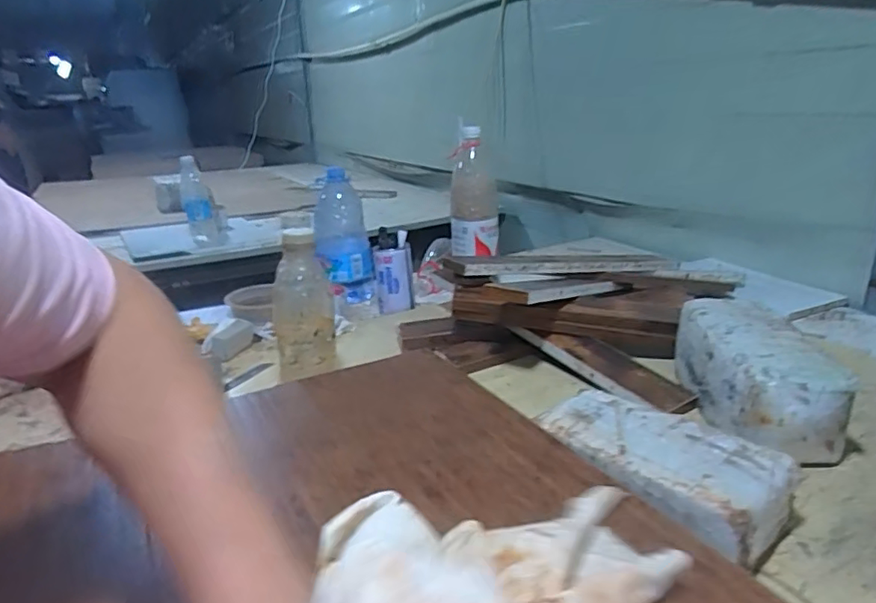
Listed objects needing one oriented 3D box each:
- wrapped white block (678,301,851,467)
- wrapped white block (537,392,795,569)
[{"bbox_3d":[0.341,0.075,0.647,0.106,0.093,0.216,-1,20,5],"label":"wrapped white block"},{"bbox_3d":[0.186,0.151,0.526,0.110,0.068,0.208,-19,25,-39],"label":"wrapped white block"}]

